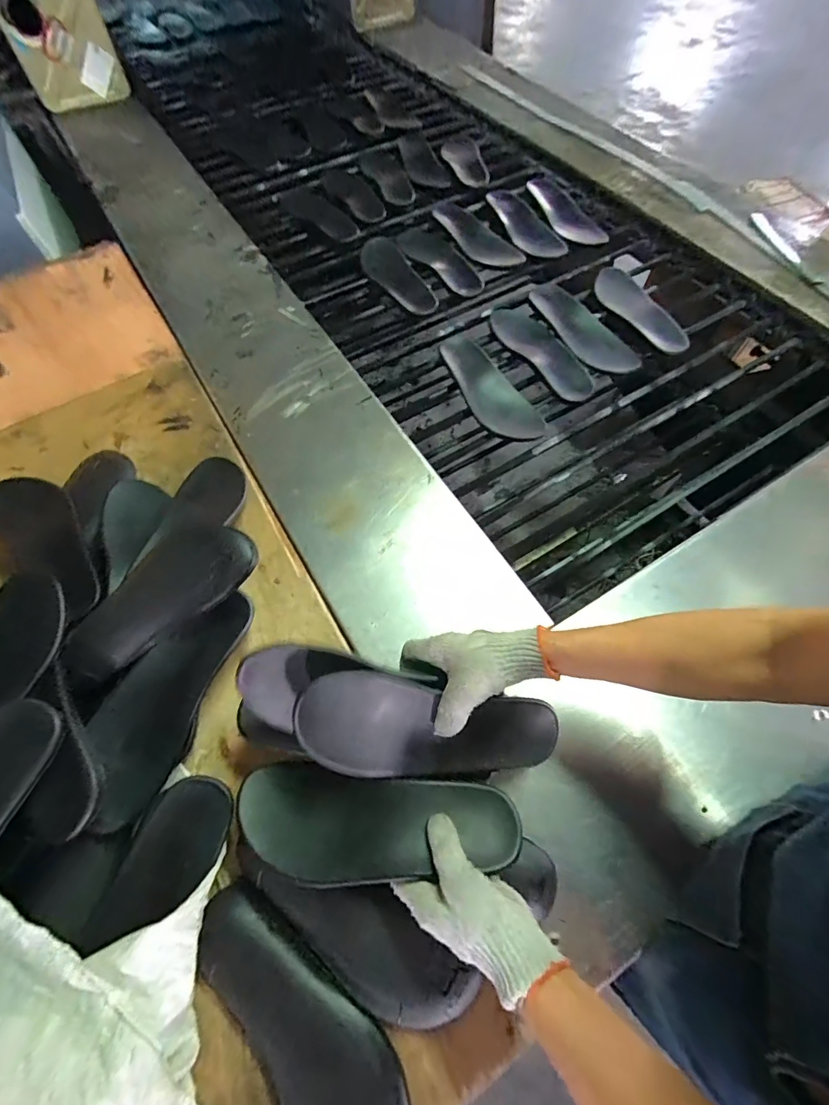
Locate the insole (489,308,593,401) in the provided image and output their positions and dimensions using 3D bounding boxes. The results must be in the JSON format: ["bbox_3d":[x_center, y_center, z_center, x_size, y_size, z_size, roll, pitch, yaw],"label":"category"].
[{"bbox_3d":[0.234,-0.369,0.805,0.086,0.018,0.250,-33,68,-15],"label":"insole"}]

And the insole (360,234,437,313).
[{"bbox_3d":[-0.044,-0.573,0.907,0.089,0.023,0.242,-24,65,-11],"label":"insole"}]

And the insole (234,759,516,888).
[{"bbox_3d":[-0.033,0.254,0.408,0.259,0.031,0.094,3,64,0],"label":"insole"}]

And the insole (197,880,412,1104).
[{"bbox_3d":[-0.101,0.426,0.397,0.098,0.017,0.257,-38,69,-16],"label":"insole"}]

